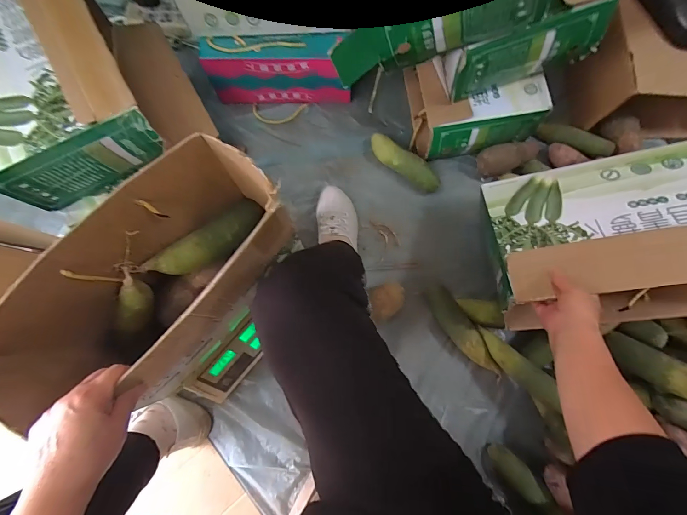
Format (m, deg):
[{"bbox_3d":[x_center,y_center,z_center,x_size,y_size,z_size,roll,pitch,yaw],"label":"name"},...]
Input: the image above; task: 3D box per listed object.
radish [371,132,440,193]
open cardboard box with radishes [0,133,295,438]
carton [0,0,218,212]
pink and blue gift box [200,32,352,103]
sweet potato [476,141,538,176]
[{"bbox_3d":[0.143,-0.223,0.743,0.202,0.047,0.056,34,81,6],"label":"radish"},{"bbox_3d":[-0.248,0.046,0.437,0.177,0.198,0.395,42,82,8],"label":"open cardboard box with radishes"},{"bbox_3d":[-0.488,-0.313,0.584,0.345,0.165,0.379,-29,80,-6],"label":"carton"},{"bbox_3d":[-0.162,-0.445,0.746,0.355,0.136,0.076,-3,79,-1],"label":"pink and blue gift box"},{"bbox_3d":[0.398,-0.238,0.731,0.145,0.061,0.058,-13,79,-3],"label":"sweet potato"}]

